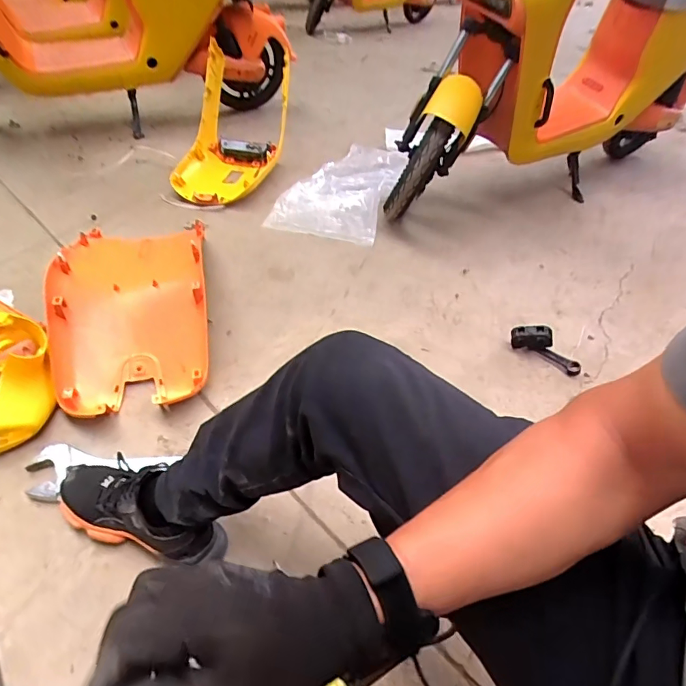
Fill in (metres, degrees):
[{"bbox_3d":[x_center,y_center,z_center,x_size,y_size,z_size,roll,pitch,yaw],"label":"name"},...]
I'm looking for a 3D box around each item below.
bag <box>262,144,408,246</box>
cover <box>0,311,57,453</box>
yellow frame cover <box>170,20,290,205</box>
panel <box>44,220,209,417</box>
[{"bbox_3d":[0.002,-0.549,1.580,0.339,0.063,0.636,14,45,7],"label":"bag"},{"bbox_3d":[-0.607,0.064,0.817,0.209,0.121,0.199,22,47,14],"label":"cover"},{"bbox_3d":[-0.378,-0.787,1.579,0.365,0.359,0.677,1,45,-6],"label":"yellow frame cover"},{"bbox_3d":[-0.452,-0.098,0.998,0.299,0.136,0.580,-6,46,-13],"label":"panel"}]

